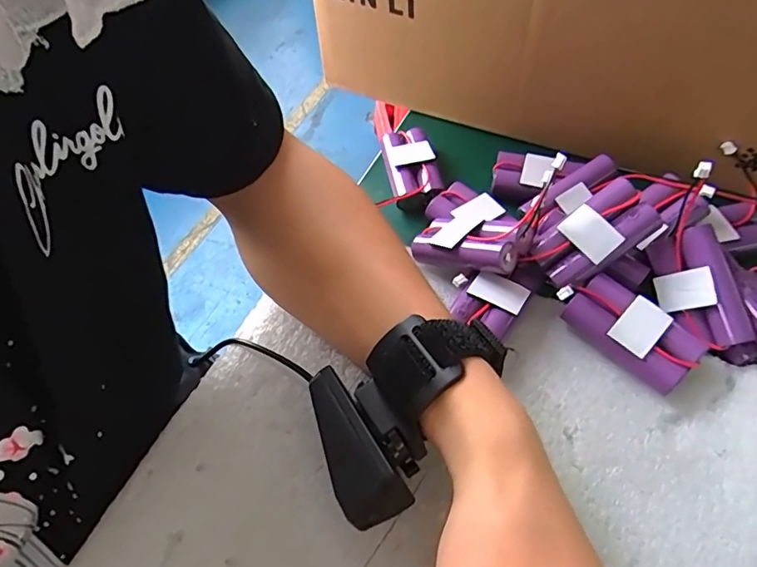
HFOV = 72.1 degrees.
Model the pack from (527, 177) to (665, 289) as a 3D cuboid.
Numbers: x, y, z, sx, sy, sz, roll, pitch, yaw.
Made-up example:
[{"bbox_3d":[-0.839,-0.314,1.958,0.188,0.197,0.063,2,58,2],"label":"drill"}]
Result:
[{"bbox_3d":[0.120,-0.027,0.289,0.064,0.020,0.036,-36,72,-3],"label":"pack"}]

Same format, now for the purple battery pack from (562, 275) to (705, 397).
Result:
[{"bbox_3d":[0.135,0.026,0.280,0.065,0.026,0.032,36,64,24],"label":"purple battery pack"}]

